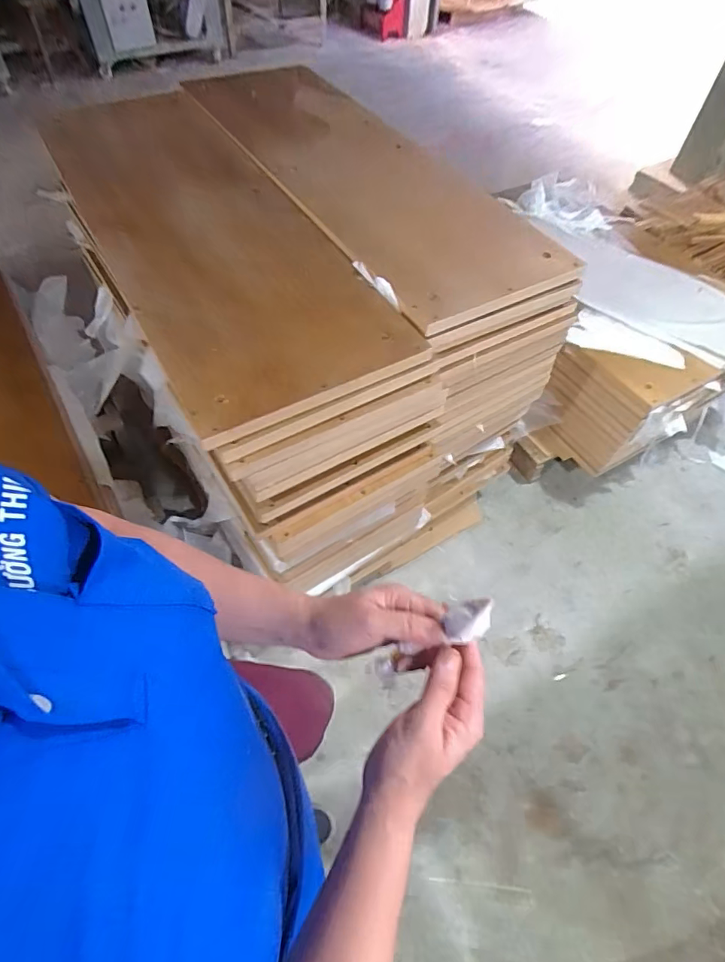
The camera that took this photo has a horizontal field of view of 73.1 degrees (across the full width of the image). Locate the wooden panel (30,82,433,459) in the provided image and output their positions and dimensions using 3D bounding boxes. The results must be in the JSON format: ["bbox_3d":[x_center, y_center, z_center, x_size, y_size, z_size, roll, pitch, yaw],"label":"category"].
[{"bbox_3d":[-0.305,-0.491,0.947,0.396,0.052,0.973,-26,65,-19],"label":"wooden panel"}]

